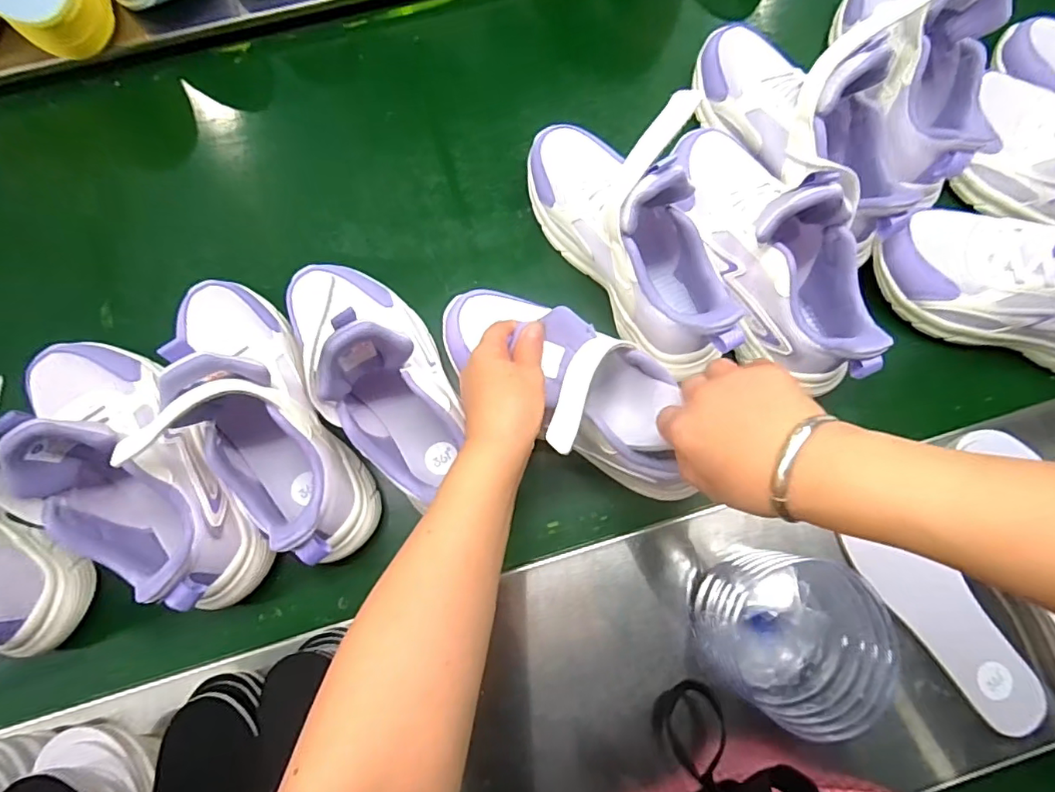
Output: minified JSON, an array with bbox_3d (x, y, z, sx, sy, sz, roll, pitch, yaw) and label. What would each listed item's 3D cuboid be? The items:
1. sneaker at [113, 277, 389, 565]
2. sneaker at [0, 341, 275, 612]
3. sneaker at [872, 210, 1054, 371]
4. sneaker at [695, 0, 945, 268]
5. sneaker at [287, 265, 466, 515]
[{"bbox_3d":[-0.209,0.012,0.410,0.118,0.143,0.248,-29,80,-5],"label":"sneaker"},{"bbox_3d":[-0.297,0.052,0.398,0.237,0.147,0.090,41,81,8],"label":"sneaker"},{"bbox_3d":[0.416,-0.093,0.437,0.260,0.128,0.086,22,79,4],"label":"sneaker"},{"bbox_3d":[0.236,-0.238,0.442,0.096,0.126,0.234,-41,81,-7],"label":"sneaker"},{"bbox_3d":[-0.120,-0.035,0.416,0.080,0.144,0.190,-29,80,-5],"label":"sneaker"}]

